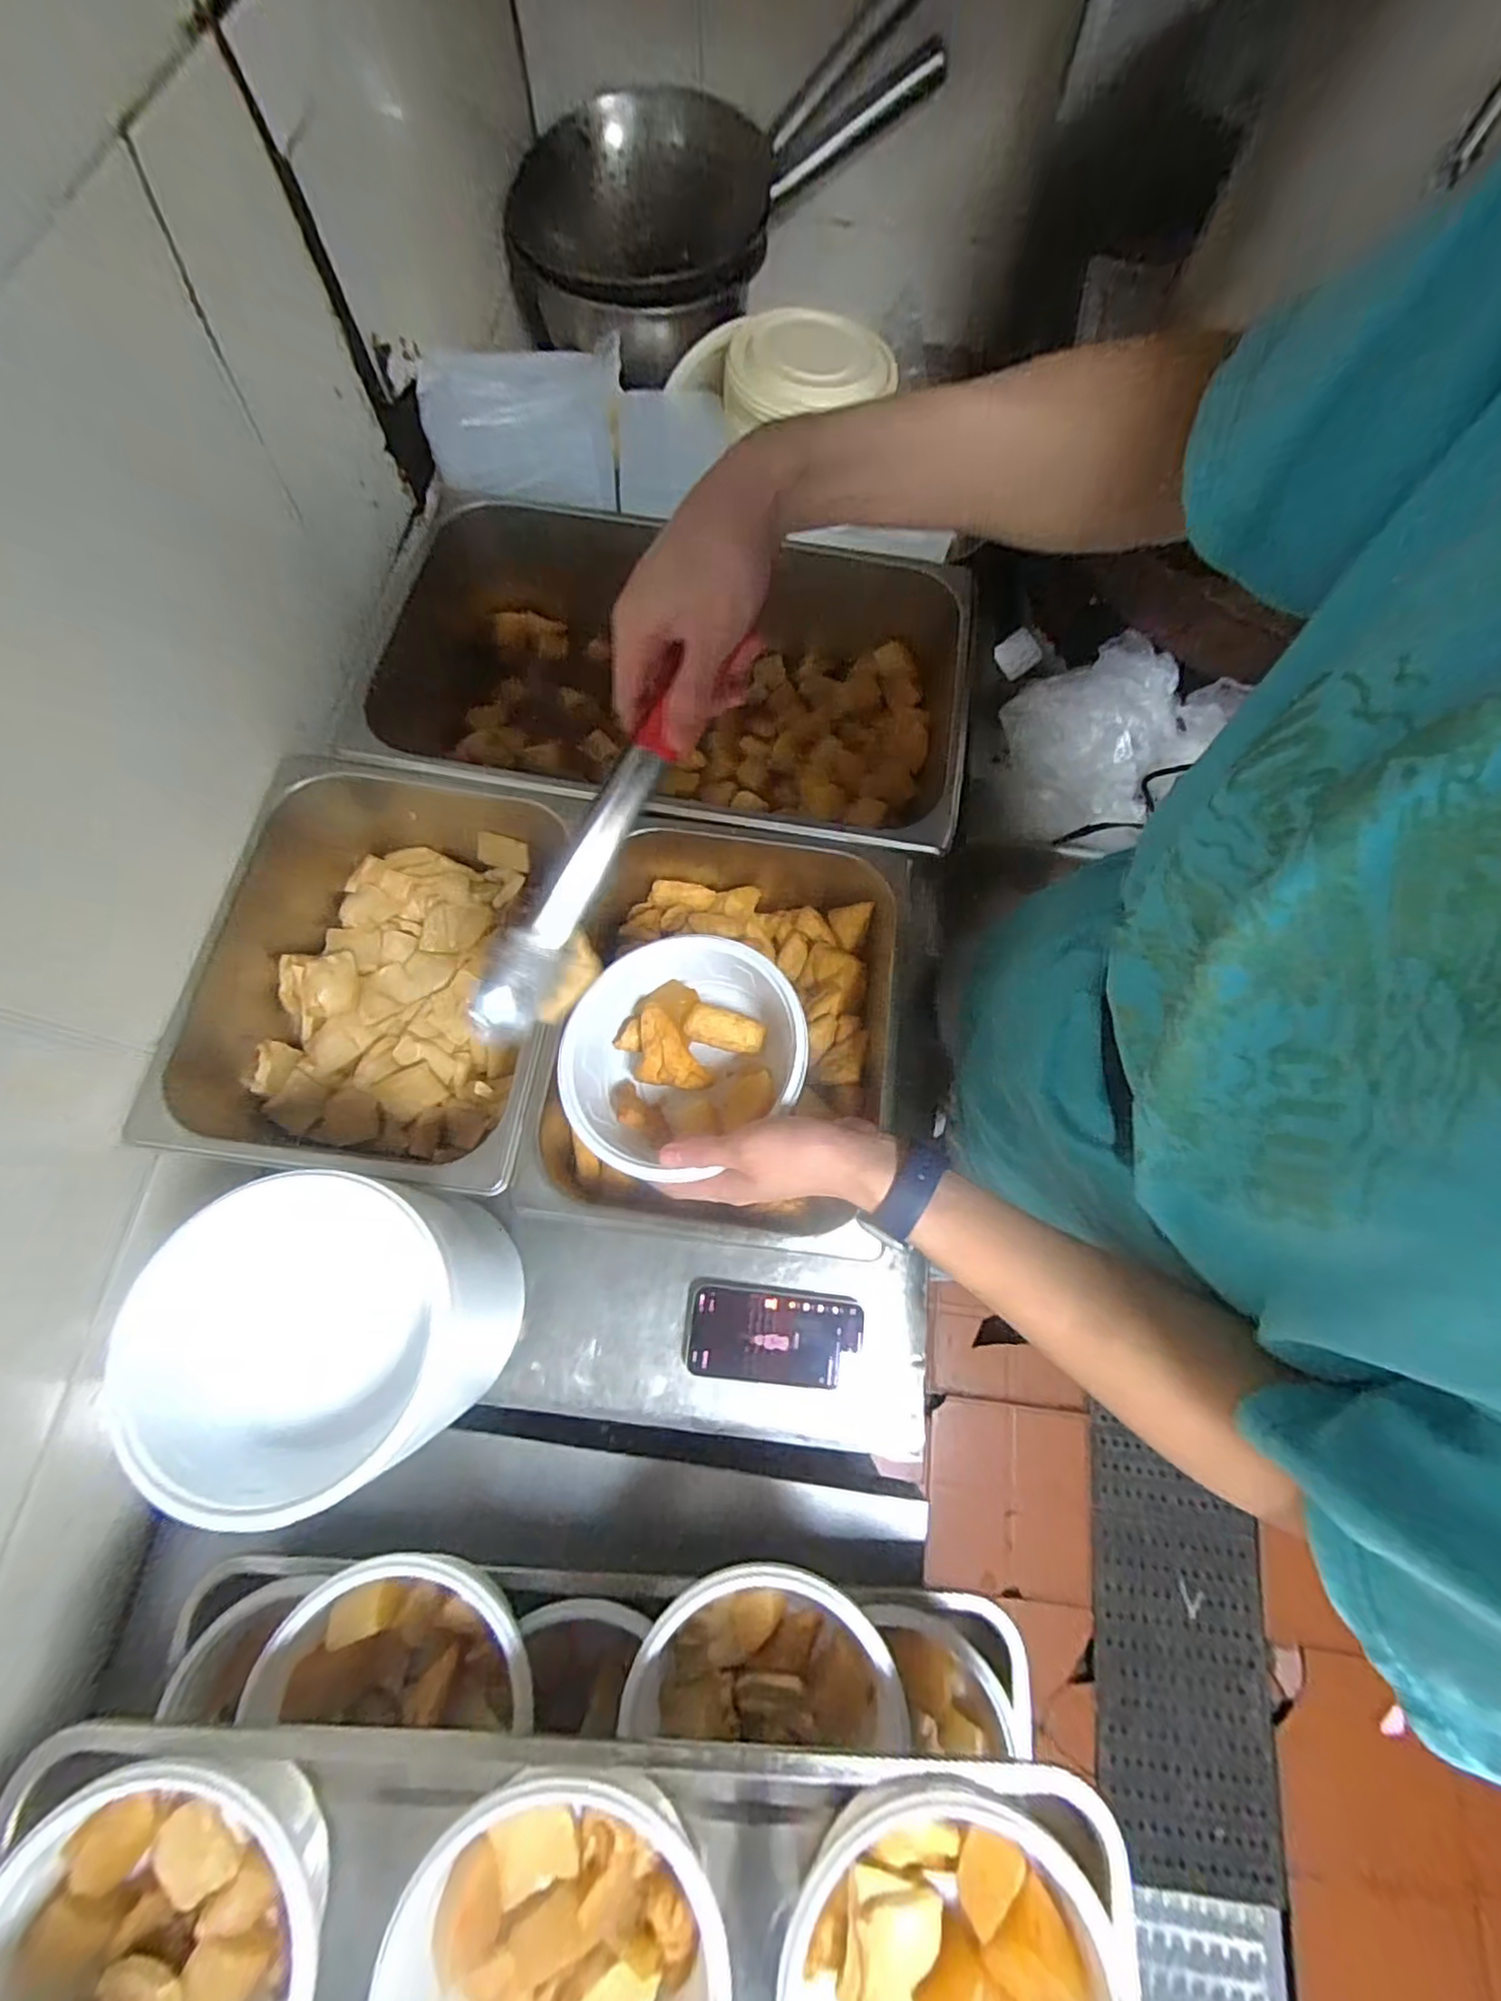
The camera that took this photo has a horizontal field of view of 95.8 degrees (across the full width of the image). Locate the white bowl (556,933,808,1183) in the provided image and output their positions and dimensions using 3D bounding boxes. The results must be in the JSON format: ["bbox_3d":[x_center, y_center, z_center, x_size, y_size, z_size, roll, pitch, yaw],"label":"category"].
[{"bbox_3d":[-0.054,0.035,0.482,0.167,0.079,0.153,1,72,-2],"label":"white bowl"}]

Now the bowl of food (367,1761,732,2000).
[{"bbox_3d":[-0.088,0.487,0.339,0.148,0.067,0.173,19,73,4],"label":"bowl of food"}]

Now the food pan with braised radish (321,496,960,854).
[{"bbox_3d":[-0.082,-0.291,0.665,0.548,0.141,0.290,14,72,2],"label":"food pan with braised radish"}]

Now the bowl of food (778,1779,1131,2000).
[{"bbox_3d":[0.099,0.491,0.347,0.162,0.072,0.164,1,72,-2],"label":"bowl of food"}]

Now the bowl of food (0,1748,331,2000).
[{"bbox_3d":[-0.293,0.466,0.348,0.161,0.065,0.149,14,72,2],"label":"bowl of food"}]

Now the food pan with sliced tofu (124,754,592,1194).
[{"bbox_3d":[-0.290,-0.022,0.562,0.271,0.127,0.316,7,72,0],"label":"food pan with sliced tofu"}]

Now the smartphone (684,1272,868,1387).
[{"bbox_3d":[0.018,0.275,0.561,0.144,0.017,0.072,7,72,0],"label":"smartphone"}]

